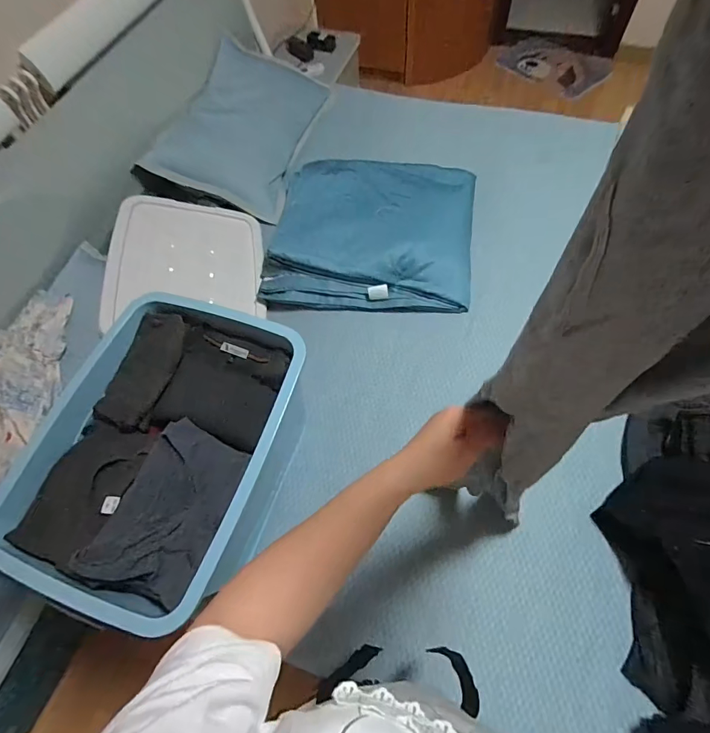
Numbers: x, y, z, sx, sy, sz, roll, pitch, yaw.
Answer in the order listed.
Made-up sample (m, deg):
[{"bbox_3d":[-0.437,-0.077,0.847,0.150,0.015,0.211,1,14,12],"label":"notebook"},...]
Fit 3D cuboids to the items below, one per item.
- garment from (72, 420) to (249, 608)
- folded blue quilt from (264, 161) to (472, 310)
[{"bbox_3d":[-0.295,0.233,0.669,0.180,0.040,0.266,18,65,13],"label":"garment"},{"bbox_3d":[0.035,-0.404,1.178,0.558,0.137,0.488,2,63,5],"label":"folded blue quilt"}]

